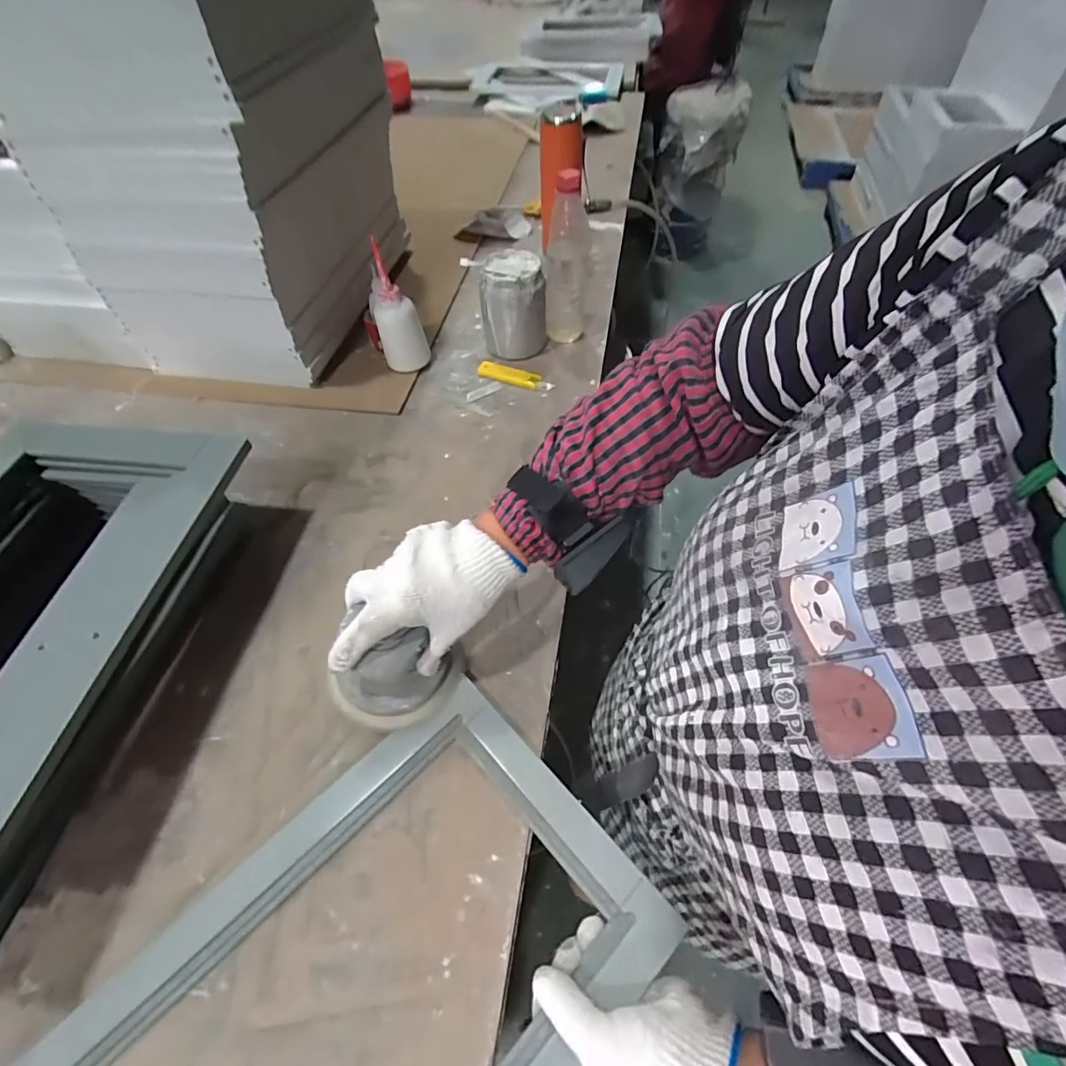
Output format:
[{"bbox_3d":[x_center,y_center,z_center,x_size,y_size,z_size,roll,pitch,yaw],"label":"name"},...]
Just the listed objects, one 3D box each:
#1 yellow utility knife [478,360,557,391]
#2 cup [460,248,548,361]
[{"bbox_3d":[-0.025,-0.217,0.693,0.109,0.012,0.025,16,57,13],"label":"yellow utility knife"},{"bbox_3d":[-0.032,-0.310,0.693,0.087,0.121,0.078,-26,58,-16],"label":"cup"}]

